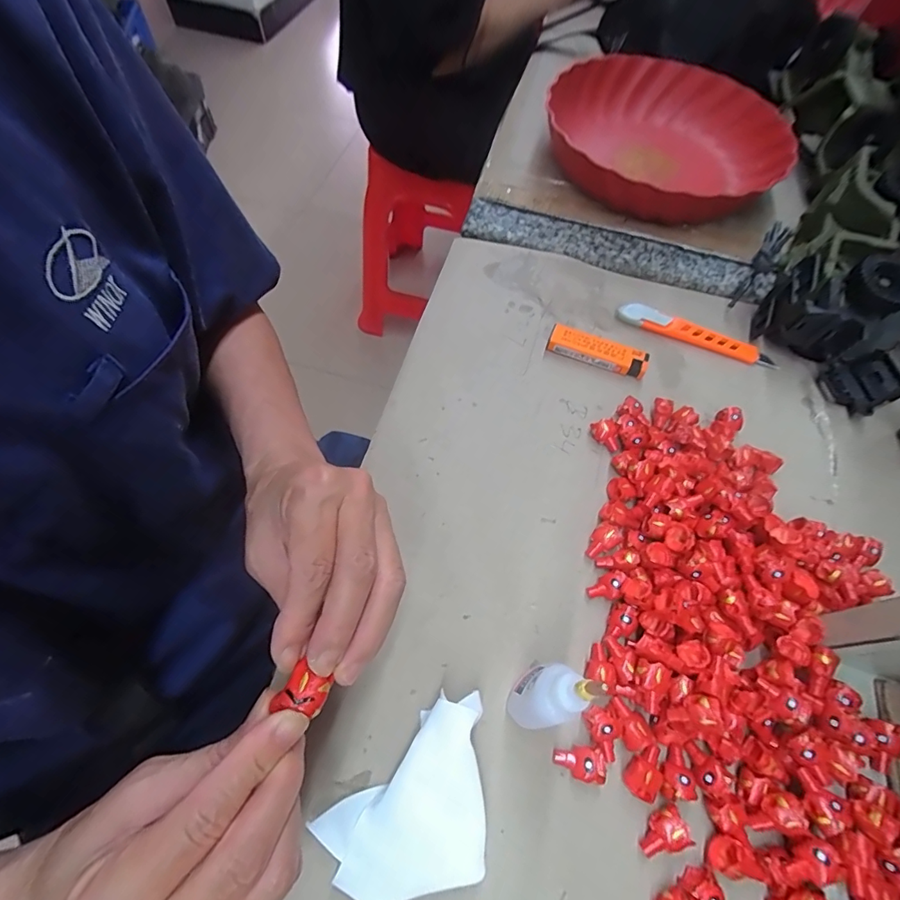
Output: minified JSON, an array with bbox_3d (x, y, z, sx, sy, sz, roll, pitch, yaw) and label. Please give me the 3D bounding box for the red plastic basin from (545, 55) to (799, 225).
[{"bbox_3d":[0.216,-0.313,0.483,0.231,0.065,0.242,1,60,-3],"label":"red plastic basin"}]

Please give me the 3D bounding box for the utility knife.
[{"bbox_3d":[0.213,-0.100,0.396,0.136,0.013,0.019,24,62,10],"label":"utility knife"}]

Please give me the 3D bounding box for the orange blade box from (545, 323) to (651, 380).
[{"bbox_3d":[0.121,-0.080,0.379,0.080,0.017,0.018,19,61,7],"label":"orange blade box"}]

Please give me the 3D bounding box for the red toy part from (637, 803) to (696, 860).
[{"bbox_3d":[0.106,0.191,0.230,0.023,0.013,0.018,-20,64,-14],"label":"red toy part"}]

